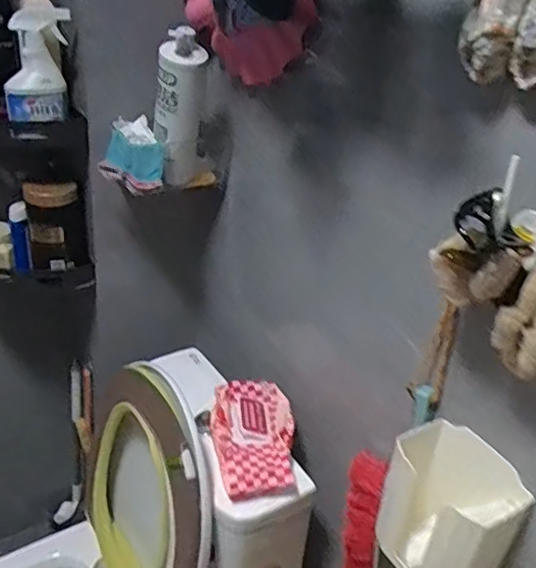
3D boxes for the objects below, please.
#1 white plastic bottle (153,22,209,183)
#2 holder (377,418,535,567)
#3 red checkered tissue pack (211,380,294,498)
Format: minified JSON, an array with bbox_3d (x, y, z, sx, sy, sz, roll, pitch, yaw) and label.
[{"bbox_3d":[-0.145,-0.292,0.998,0.087,0.240,0.101,3,29,-5],"label":"white plastic bottle"},{"bbox_3d":[0.208,0.266,0.692,0.103,0.153,0.140,-16,35,-33],"label":"holder"},{"bbox_3d":[-0.021,0.231,0.915,0.126,0.050,0.189,1,29,-8],"label":"red checkered tissue pack"}]

